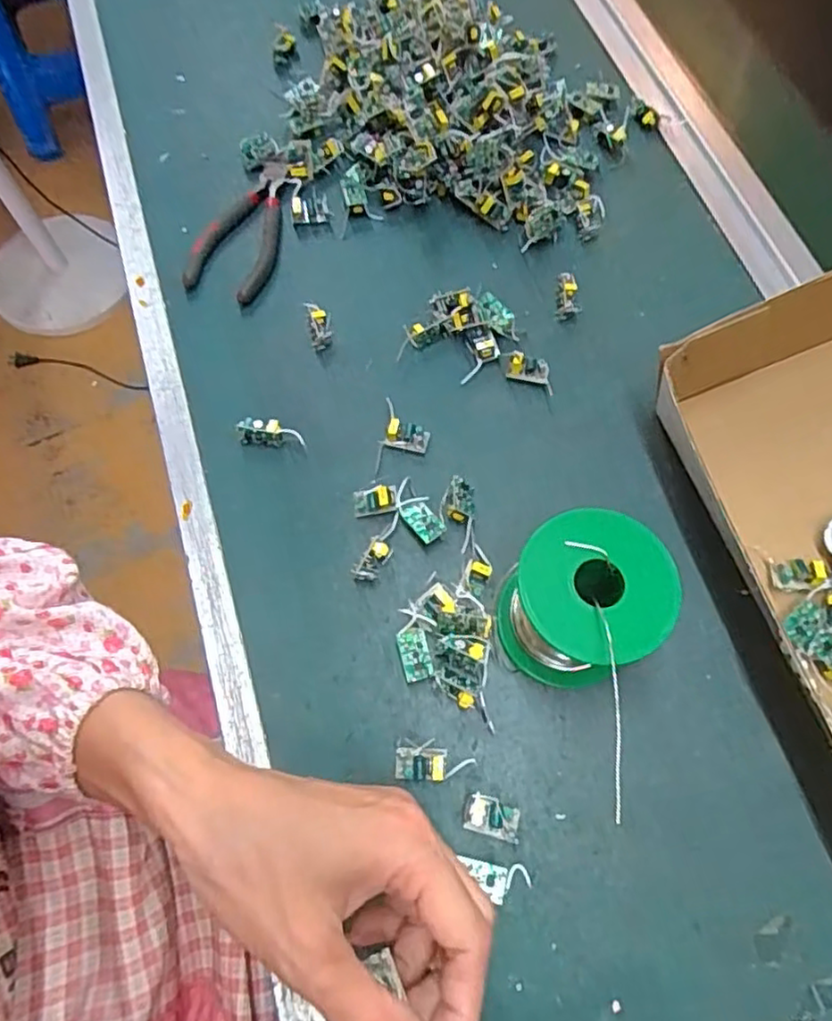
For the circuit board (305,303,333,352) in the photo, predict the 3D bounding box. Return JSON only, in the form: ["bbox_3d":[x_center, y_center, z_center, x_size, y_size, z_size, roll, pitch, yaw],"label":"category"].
[{"bbox_3d":[-0.060,-0.115,0.413,0.014,0.011,0.034,-10,68,-2],"label":"circuit board"}]

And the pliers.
[{"bbox_3d":[-0.110,-0.189,0.439,0.047,0.022,0.115,16,69,8],"label":"pliers"}]

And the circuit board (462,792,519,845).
[{"bbox_3d":[0.036,0.143,0.310,0.026,0.015,0.016,12,69,7],"label":"circuit board"}]

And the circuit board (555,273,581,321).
[{"bbox_3d":[0.097,-0.136,0.423,0.015,0.008,0.033,5,68,4],"label":"circuit board"}]

